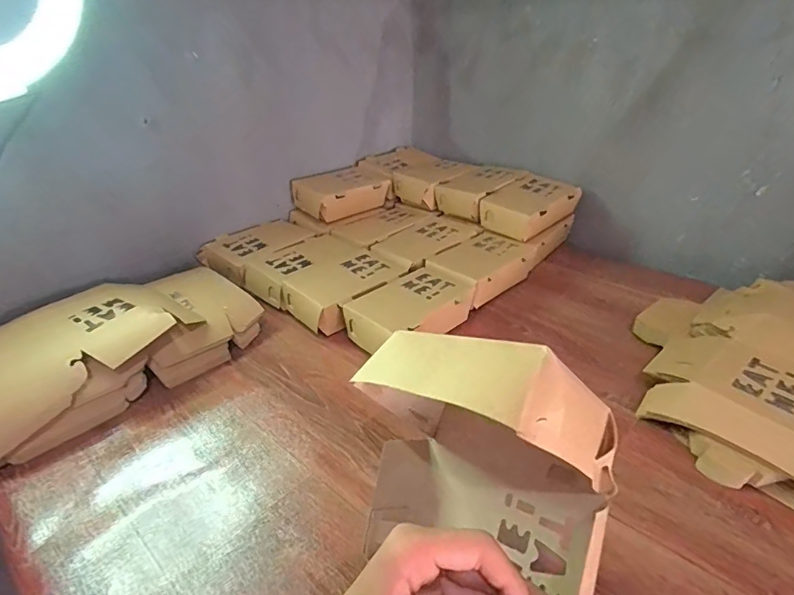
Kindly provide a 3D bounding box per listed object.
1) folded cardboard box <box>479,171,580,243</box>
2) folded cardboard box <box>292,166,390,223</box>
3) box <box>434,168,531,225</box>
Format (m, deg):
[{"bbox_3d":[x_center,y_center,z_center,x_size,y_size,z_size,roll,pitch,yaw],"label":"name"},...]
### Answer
[{"bbox_3d":[0.216,-0.147,0.764,0.097,0.051,0.150,23,38,38],"label":"folded cardboard box"},{"bbox_3d":[-0.099,-0.179,0.829,0.146,0.060,0.109,-27,38,-37],"label":"folded cardboard box"},{"bbox_3d":[0.144,-0.181,0.818,0.094,0.050,0.146,23,38,38],"label":"box"}]

